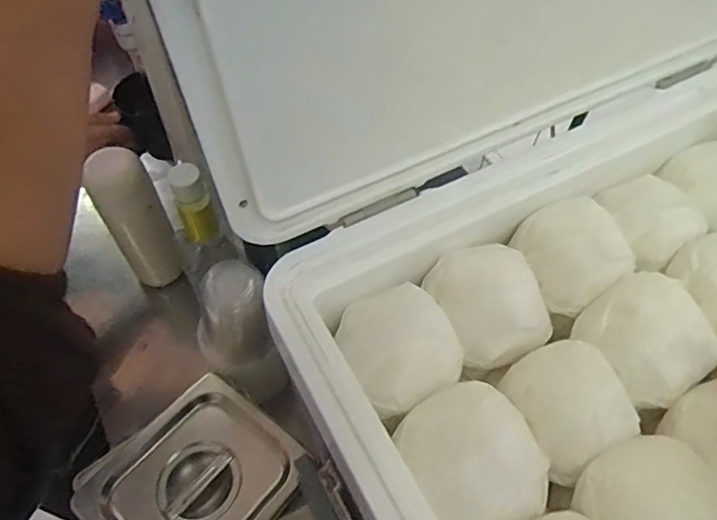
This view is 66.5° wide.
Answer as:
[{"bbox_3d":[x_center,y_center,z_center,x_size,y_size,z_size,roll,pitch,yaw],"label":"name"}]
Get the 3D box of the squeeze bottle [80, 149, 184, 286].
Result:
[{"bbox_3d":[-0.264,-0.045,0.652,0.065,0.202,0.051,-29,62,-19],"label":"squeeze bottle"}]

